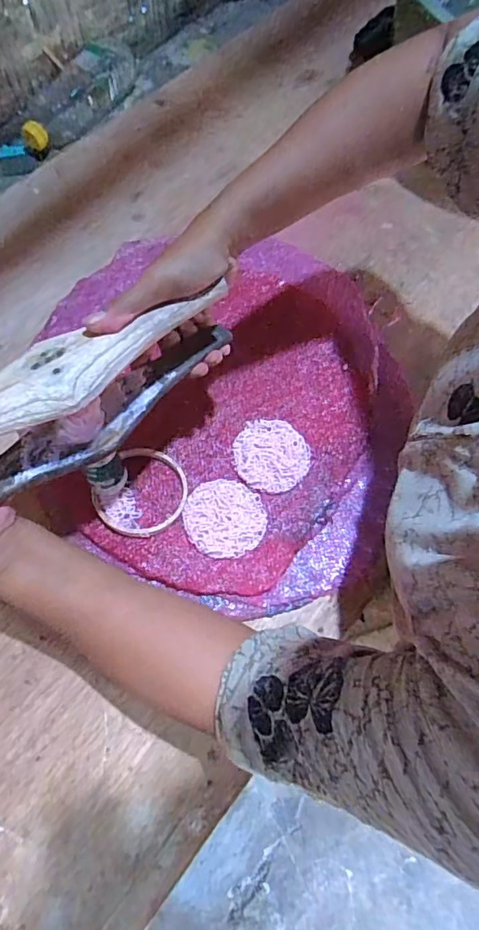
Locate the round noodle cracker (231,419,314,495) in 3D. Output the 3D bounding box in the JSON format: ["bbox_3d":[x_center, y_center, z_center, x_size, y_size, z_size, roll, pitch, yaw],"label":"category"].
[{"bbox_3d":[0.033,-0.011,0.510,0.074,0.010,0.077,1,69,-2],"label":"round noodle cracker"}]

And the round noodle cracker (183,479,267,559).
[{"bbox_3d":[-0.013,0.048,0.482,0.076,0.010,0.074,1,69,-2],"label":"round noodle cracker"}]

